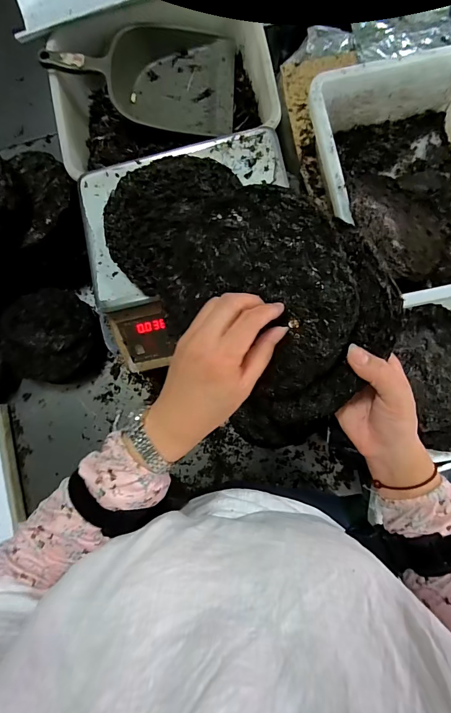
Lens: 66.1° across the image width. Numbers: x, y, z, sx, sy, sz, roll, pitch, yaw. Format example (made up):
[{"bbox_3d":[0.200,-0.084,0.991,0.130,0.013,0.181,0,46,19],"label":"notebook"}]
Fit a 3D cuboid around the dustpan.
[{"bbox_3d":[-0.154,-0.540,0.665,0.336,0.097,0.222,1,85,7],"label":"dustpan"}]

